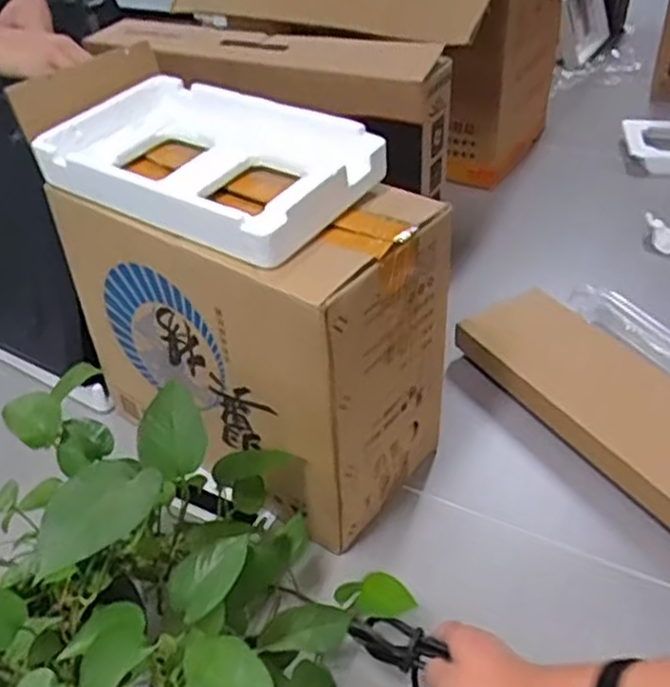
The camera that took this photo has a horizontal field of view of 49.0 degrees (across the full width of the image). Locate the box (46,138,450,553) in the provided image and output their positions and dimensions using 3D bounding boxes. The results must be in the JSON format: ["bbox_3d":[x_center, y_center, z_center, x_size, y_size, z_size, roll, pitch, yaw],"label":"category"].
[{"bbox_3d":[-0.095,-0.030,0.833,0.388,0.315,0.196,22,45,29],"label":"box"}]

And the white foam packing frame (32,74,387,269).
[{"bbox_3d":[-0.129,-0.186,0.743,0.321,0.061,0.193,23,46,30],"label":"white foam packing frame"}]

